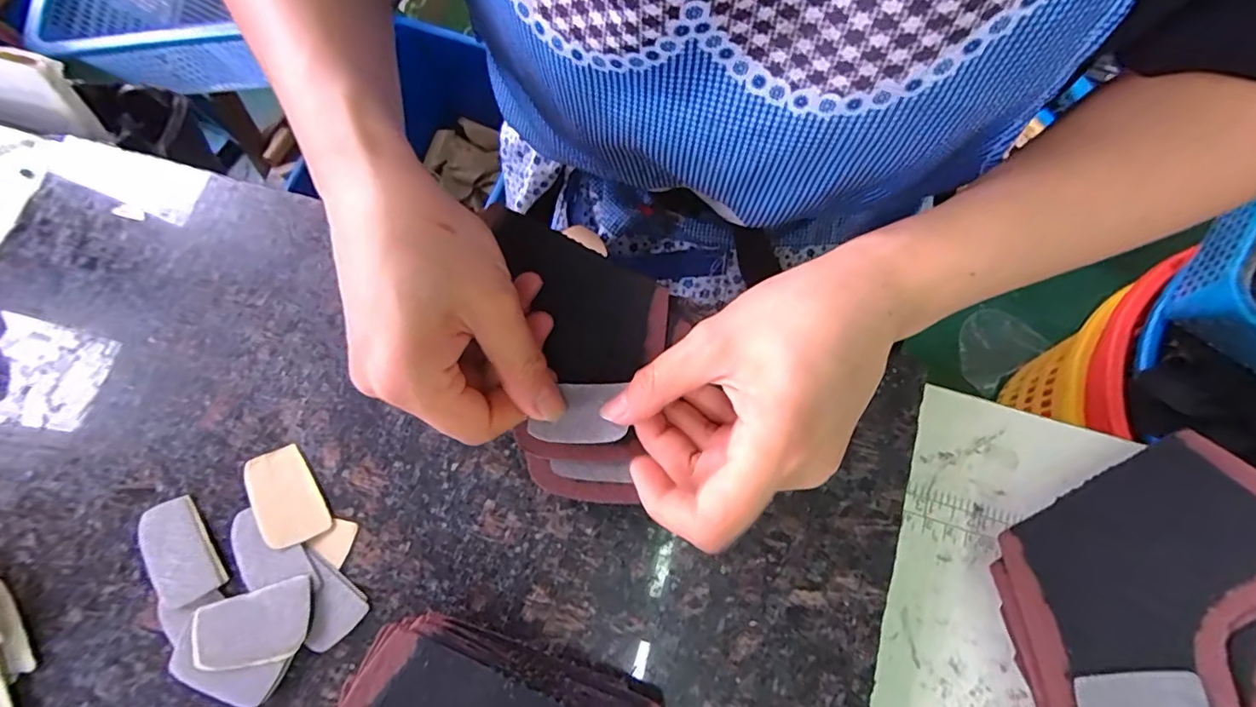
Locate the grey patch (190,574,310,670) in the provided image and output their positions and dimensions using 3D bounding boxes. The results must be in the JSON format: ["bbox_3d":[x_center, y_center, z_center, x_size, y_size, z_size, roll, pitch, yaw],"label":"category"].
[{"bbox_3d":[-0.166,0.121,0.240,0.051,0.004,0.031,-16,67,-5],"label":"grey patch"}]

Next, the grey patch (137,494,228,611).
[{"bbox_3d":[-0.211,0.093,0.254,0.030,0.007,0.049,-35,77,-7],"label":"grey patch"}]

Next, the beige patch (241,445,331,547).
[{"bbox_3d":[-0.164,0.068,0.258,0.027,0.007,0.048,-33,77,-6],"label":"beige patch"}]

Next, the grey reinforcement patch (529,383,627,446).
[{"bbox_3d":[-0.023,0.028,0.254,0.044,0.004,0.029,-1,65,5],"label":"grey reinforcement patch"}]

